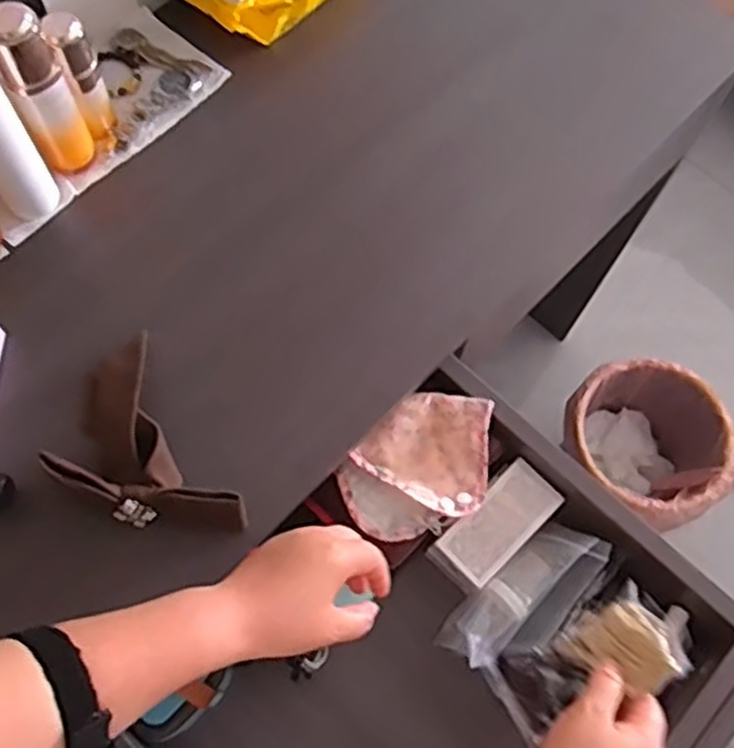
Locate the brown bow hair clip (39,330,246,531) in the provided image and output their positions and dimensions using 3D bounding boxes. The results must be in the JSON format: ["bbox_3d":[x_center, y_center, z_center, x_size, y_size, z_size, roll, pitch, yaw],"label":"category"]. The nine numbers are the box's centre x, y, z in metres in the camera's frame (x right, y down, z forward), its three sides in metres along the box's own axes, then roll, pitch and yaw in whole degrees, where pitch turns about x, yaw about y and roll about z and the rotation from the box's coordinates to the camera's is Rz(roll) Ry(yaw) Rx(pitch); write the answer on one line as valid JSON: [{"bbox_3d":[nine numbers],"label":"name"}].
[{"bbox_3d":[-0.183,0.064,0.602,0.105,0.043,0.173,-31,73,-14],"label":"brown bow hair clip"}]

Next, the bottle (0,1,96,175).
[{"bbox_3d":[-0.262,-0.227,0.630,0.049,0.154,0.040,-29,72,-13],"label":"bottle"}]

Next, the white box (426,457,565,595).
[{"bbox_3d":[0.112,0.133,0.675,0.112,0.042,0.053,-41,75,-17],"label":"white box"}]

